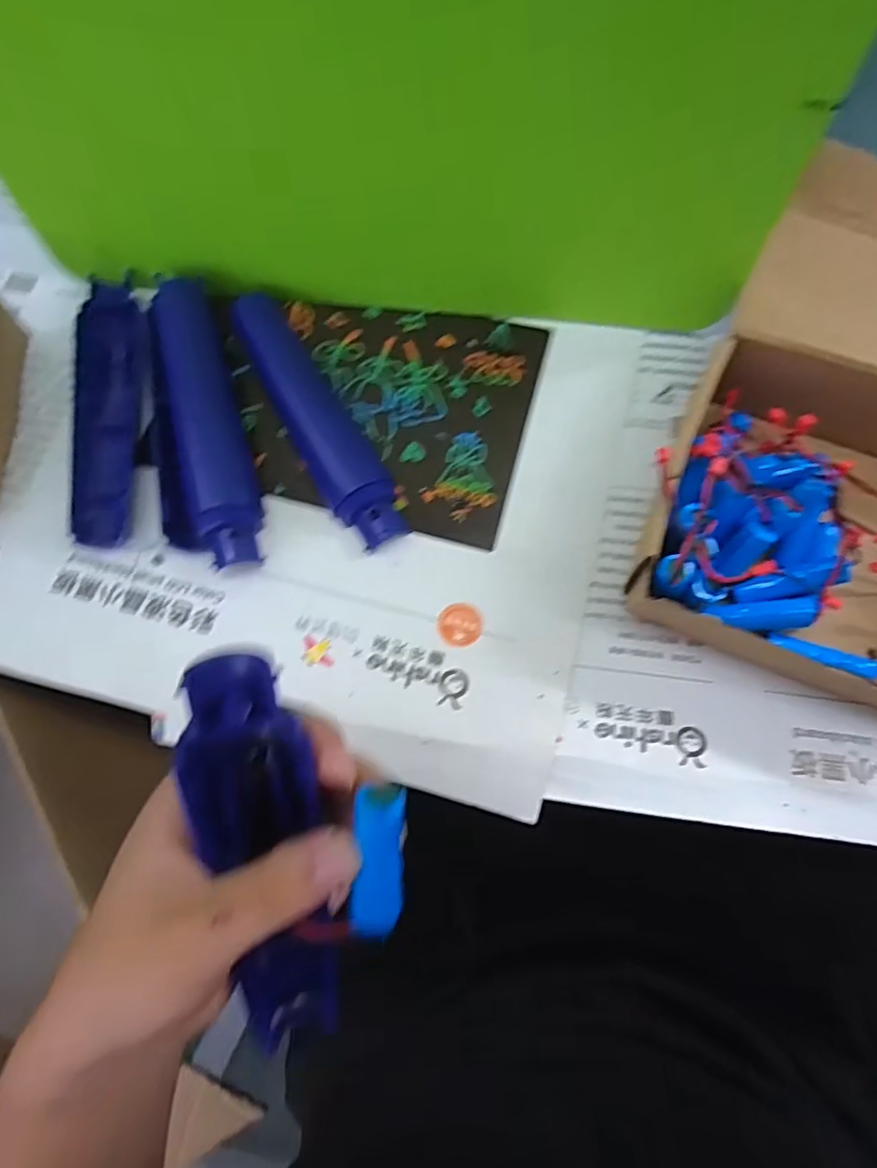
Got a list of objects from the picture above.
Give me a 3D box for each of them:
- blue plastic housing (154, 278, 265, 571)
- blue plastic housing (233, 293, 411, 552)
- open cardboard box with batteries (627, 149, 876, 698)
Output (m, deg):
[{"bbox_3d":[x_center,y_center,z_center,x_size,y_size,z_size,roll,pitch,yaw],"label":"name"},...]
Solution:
[{"bbox_3d":[-0.126,-0.091,0.333,0.033,0.022,0.167,-16,77,-2],"label":"blue plastic housing"},{"bbox_3d":[-0.069,-0.097,0.340,0.035,0.018,0.170,-28,78,-5],"label":"blue plastic housing"},{"bbox_3d":[0.224,-0.099,0.307,0.174,0.050,0.304,23,78,7],"label":"open cardboard box with batteries"}]

